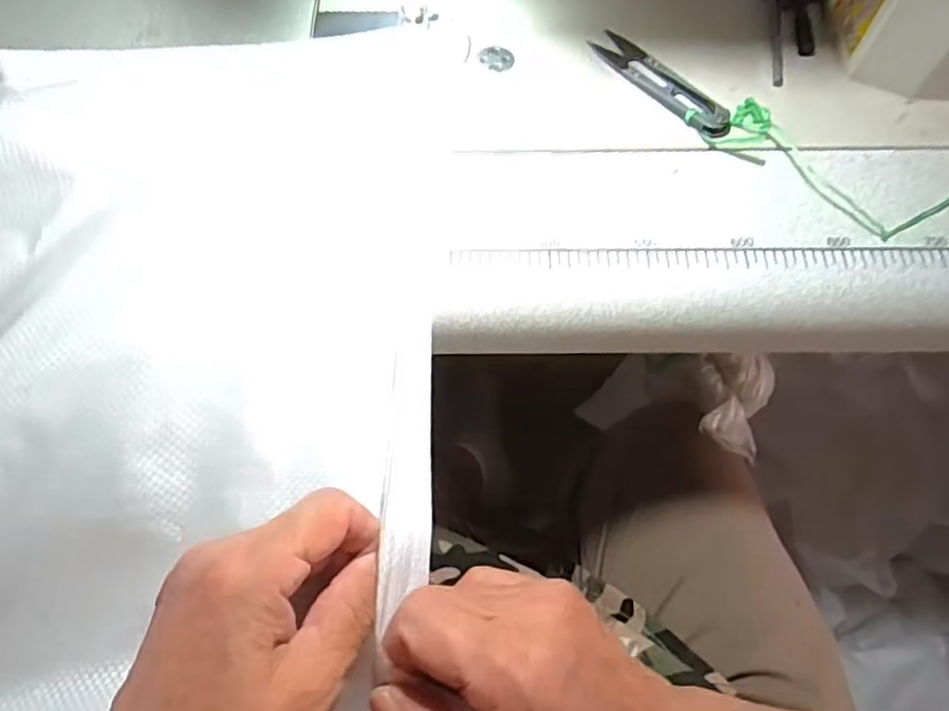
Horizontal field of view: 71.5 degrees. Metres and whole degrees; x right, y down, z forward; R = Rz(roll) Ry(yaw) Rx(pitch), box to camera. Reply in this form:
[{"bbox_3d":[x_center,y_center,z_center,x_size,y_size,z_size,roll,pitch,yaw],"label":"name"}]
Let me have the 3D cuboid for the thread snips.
[{"bbox_3d":[0.108,-0.159,0.384,0.022,0.008,0.099,-38,70,-17],"label":"thread snips"}]

